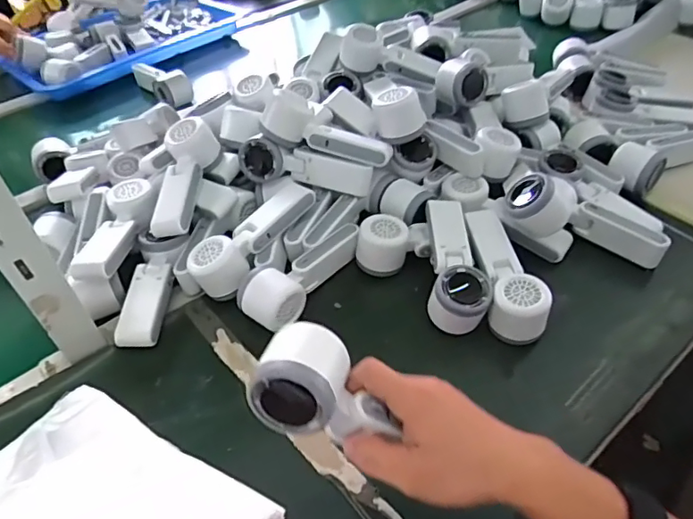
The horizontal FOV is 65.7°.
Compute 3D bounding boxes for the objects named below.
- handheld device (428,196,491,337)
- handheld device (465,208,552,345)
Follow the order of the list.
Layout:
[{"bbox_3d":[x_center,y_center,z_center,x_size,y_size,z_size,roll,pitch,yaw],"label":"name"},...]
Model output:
[{"bbox_3d":[0.122,0.011,0.605,0.057,0.065,0.157,-1,45,6],"label":"handheld device"},{"bbox_3d":[0.171,0.017,0.595,0.055,0.050,0.164,-9,45,-2],"label":"handheld device"}]

